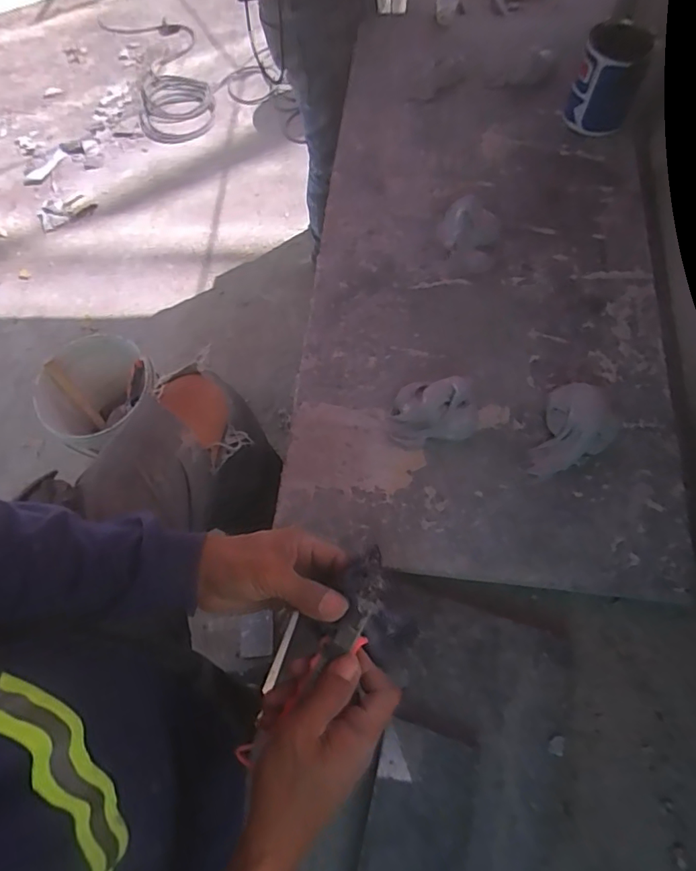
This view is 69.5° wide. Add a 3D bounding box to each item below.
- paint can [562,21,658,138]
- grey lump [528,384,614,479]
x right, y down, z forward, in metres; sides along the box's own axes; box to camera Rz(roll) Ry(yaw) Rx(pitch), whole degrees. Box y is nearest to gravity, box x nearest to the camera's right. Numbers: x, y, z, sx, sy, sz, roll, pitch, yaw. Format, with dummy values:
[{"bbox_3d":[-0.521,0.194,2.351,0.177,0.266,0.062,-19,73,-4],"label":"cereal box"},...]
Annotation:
[{"bbox_3d":[0.419,-0.571,0.817,0.099,0.138,0.099,-1,66,3],"label":"paint can"},{"bbox_3d":[0.274,-0.003,0.617,0.091,0.049,0.131,38,73,15],"label":"grey lump"}]

